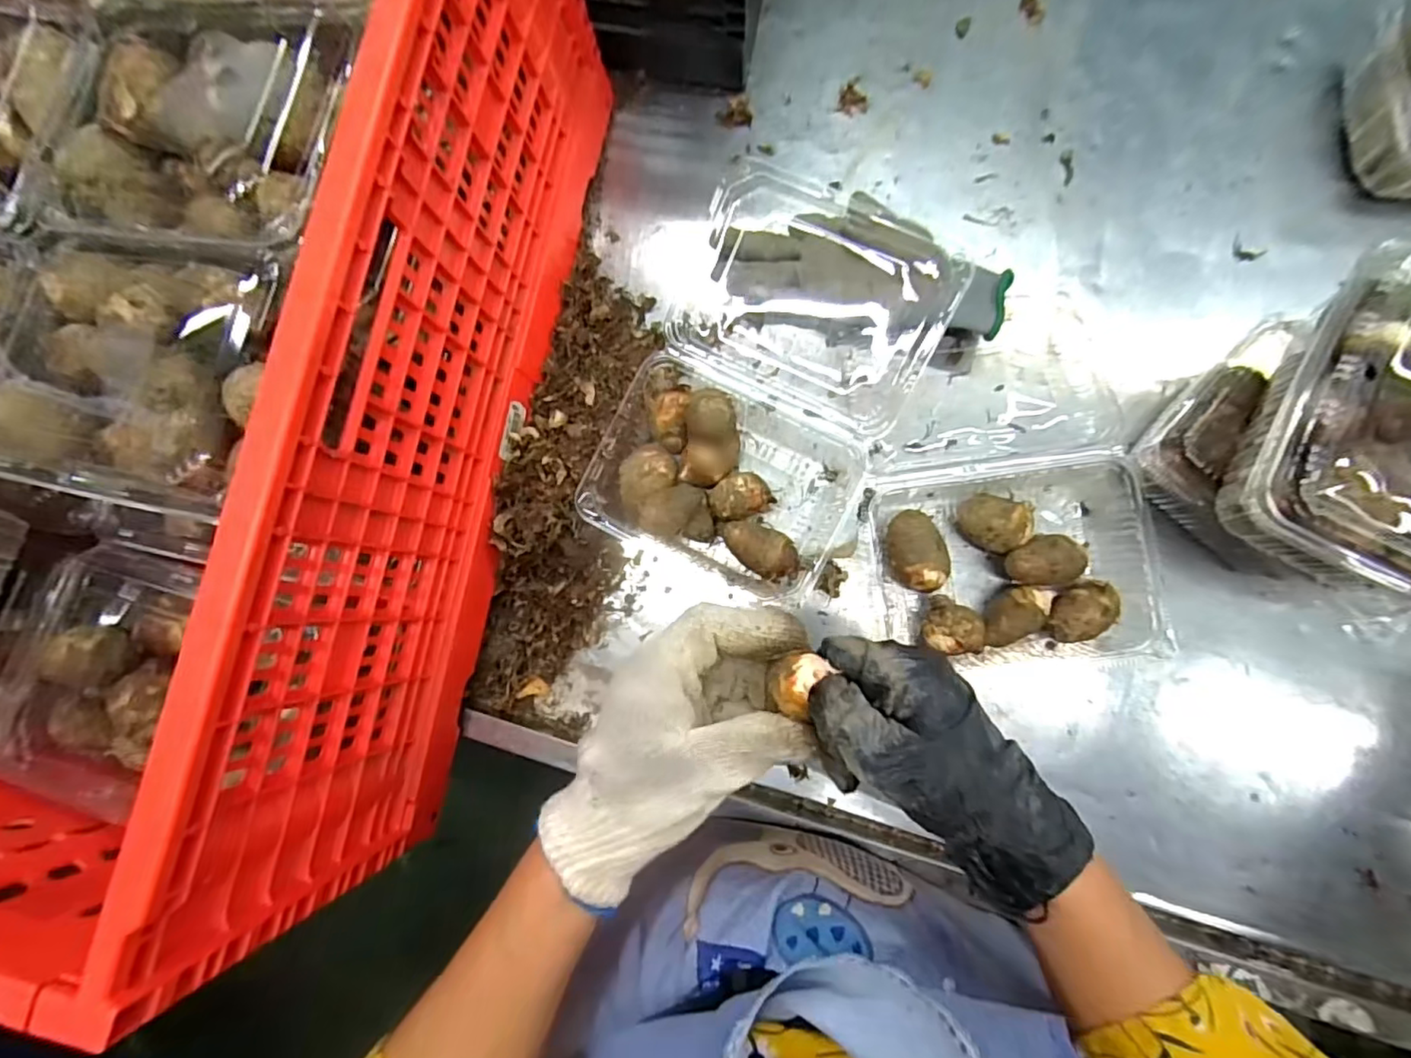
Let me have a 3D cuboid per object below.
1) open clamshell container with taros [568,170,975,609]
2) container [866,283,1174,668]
[{"bbox_3d":[0.048,-0.109,0.428,0.184,0.072,0.292,27,88,8],"label":"open clamshell container with taros"},{"bbox_3d":[0.201,-0.037,0.416,0.167,0.053,0.250,-1,84,6],"label":"container"}]

